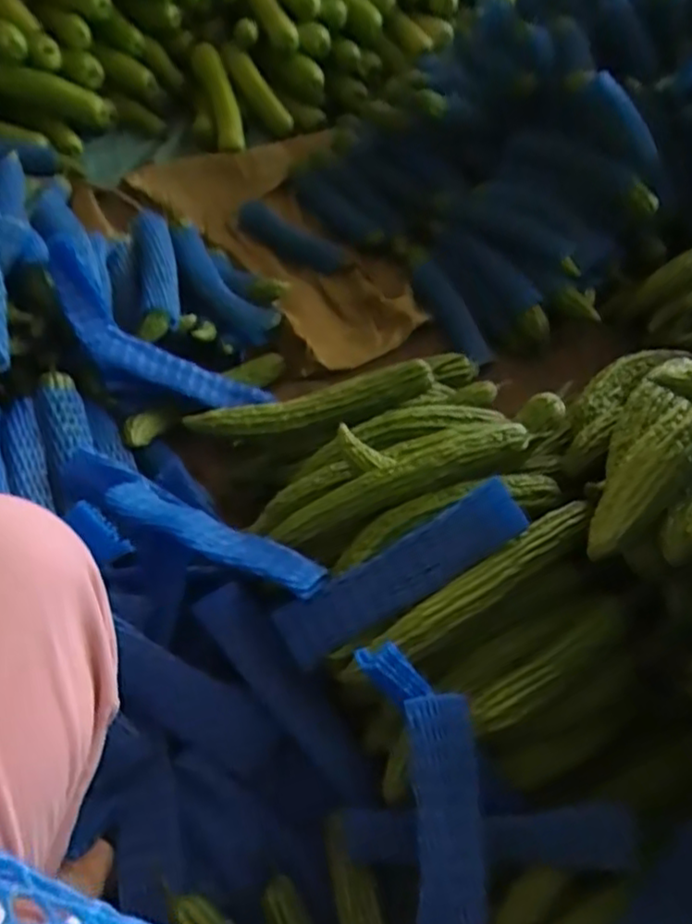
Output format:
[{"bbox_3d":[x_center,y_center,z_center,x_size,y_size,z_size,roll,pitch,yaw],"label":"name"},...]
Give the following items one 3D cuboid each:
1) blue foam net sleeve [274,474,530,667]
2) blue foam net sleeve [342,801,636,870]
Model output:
[{"bbox_3d":[0.050,0.100,0.600,0.236,0.033,0.054,-31,56,0],"label":"blue foam net sleeve"},{"bbox_3d":[0.119,0.311,0.554,0.239,0.025,0.049,0,90,0],"label":"blue foam net sleeve"}]

